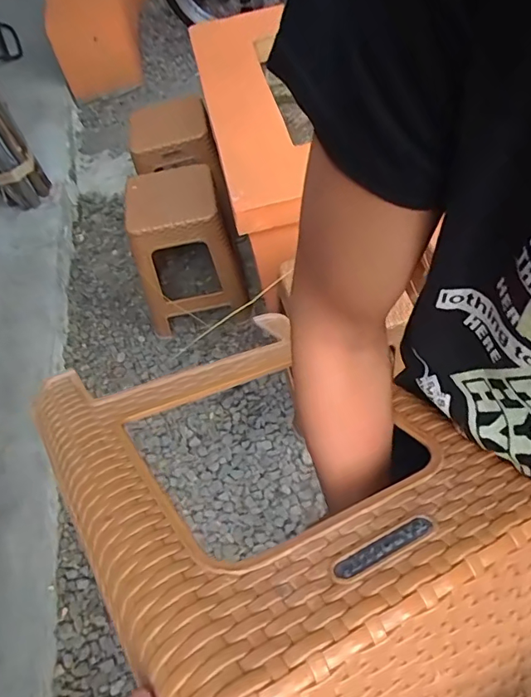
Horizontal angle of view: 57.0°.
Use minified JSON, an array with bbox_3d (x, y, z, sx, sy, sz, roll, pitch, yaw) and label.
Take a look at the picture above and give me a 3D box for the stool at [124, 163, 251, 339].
[{"bbox_3d":[-0.260,-0.331,1.637,0.323,0.421,0.316,-13,57,-2],"label":"stool"}]

